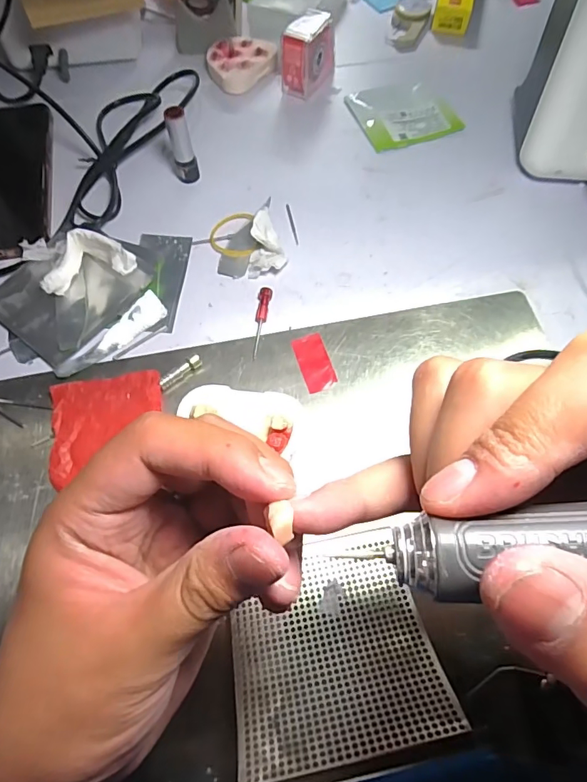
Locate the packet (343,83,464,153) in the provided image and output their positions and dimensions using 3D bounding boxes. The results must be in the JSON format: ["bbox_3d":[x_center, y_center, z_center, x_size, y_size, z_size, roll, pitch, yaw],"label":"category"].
[{"bbox_3d":[0.102,-0.265,0.436,0.086,0.006,0.086,-19,67,-8],"label":"packet"}]

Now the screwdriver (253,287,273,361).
[{"bbox_3d":[-0.024,-0.050,0.336,0.010,0.007,0.057,7,66,3],"label":"screwdriver"}]

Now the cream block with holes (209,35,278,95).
[{"bbox_3d":[-0.050,-0.324,0.456,0.067,0.017,0.061,-4,66,-2],"label":"cream block with holes"}]

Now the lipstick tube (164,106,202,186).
[{"bbox_3d":[-0.091,-0.201,0.378,0.018,0.057,0.013,-13,67,-6],"label":"lipstick tube"}]

